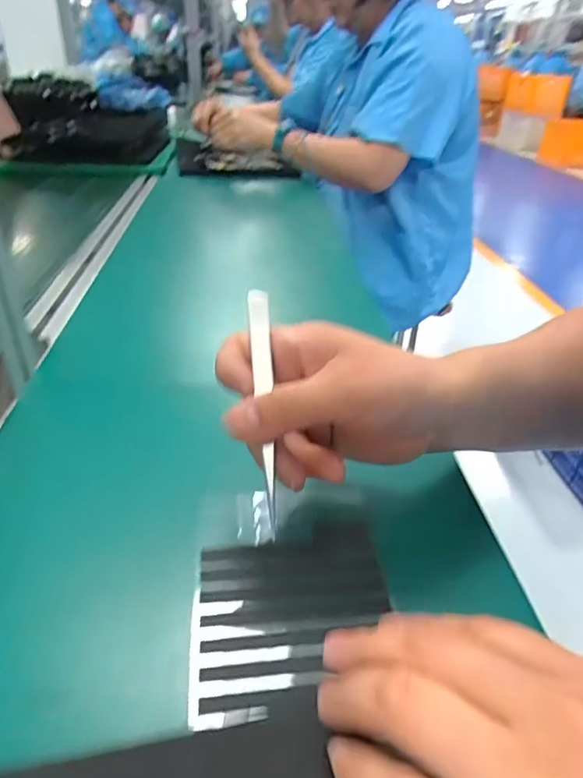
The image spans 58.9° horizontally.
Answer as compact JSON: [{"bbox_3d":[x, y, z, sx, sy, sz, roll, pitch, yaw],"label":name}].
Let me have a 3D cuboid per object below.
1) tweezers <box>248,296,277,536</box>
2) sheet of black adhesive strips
[{"bbox_3d":[-0.015,0.007,0.251,0.011,0.005,0.125,-1,69,-4],"label":"tweezers"},{"bbox_3d":[0.000,0.098,0.251,0.091,0.004,0.110,-3,34,-6],"label":"sheet of black adhesive strips"}]

